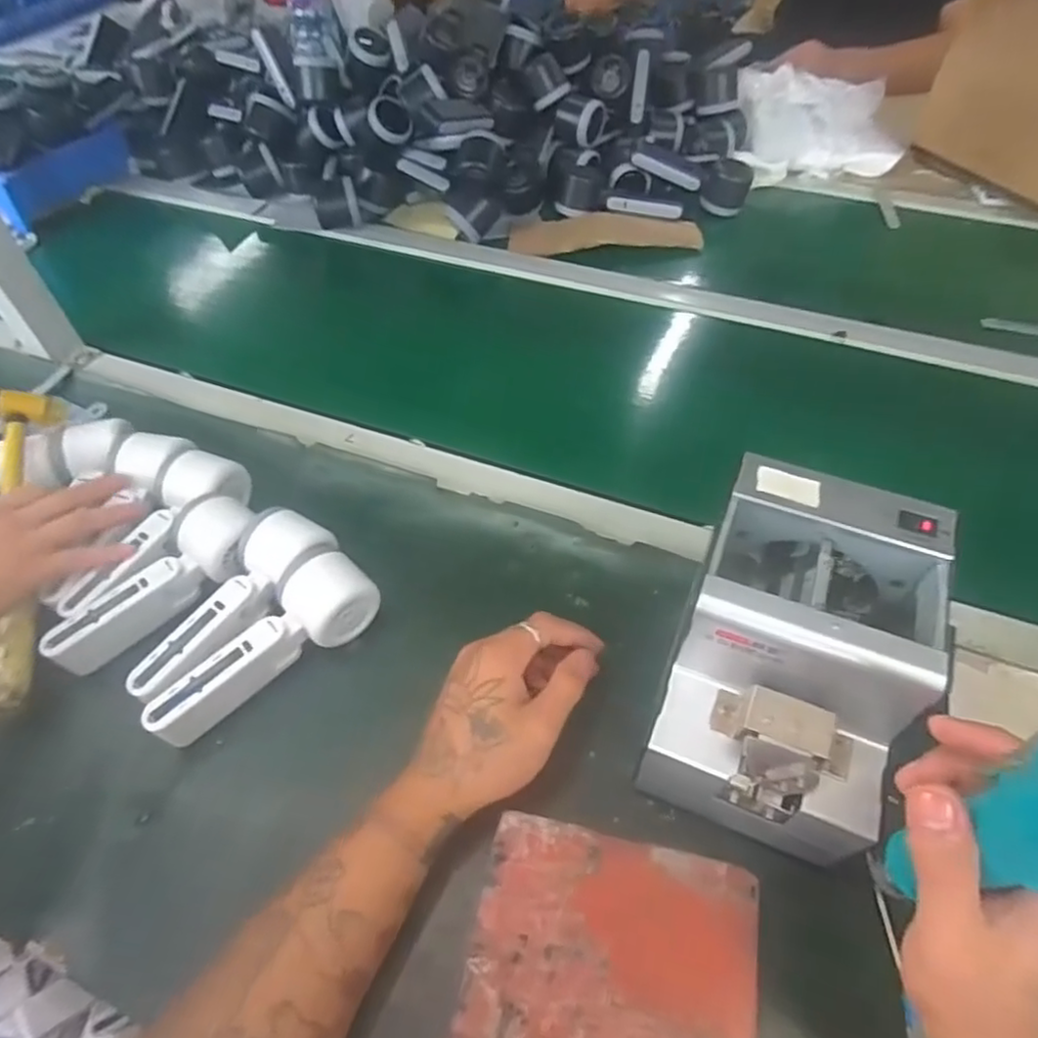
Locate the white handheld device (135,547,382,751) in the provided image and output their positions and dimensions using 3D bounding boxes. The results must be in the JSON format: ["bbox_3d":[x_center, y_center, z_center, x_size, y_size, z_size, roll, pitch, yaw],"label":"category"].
[{"bbox_3d":[-0.175,0.089,0.459,0.163,0.047,0.047,-37,59,-25],"label":"white handheld device"}]

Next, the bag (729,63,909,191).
[{"bbox_3d":[0.444,-0.601,0.982,0.227,0.067,0.267,9,52,9],"label":"bag"}]

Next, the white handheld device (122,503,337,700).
[{"bbox_3d":[-0.201,0.064,0.477,0.052,0.046,0.159,21,55,18],"label":"white handheld device"}]

